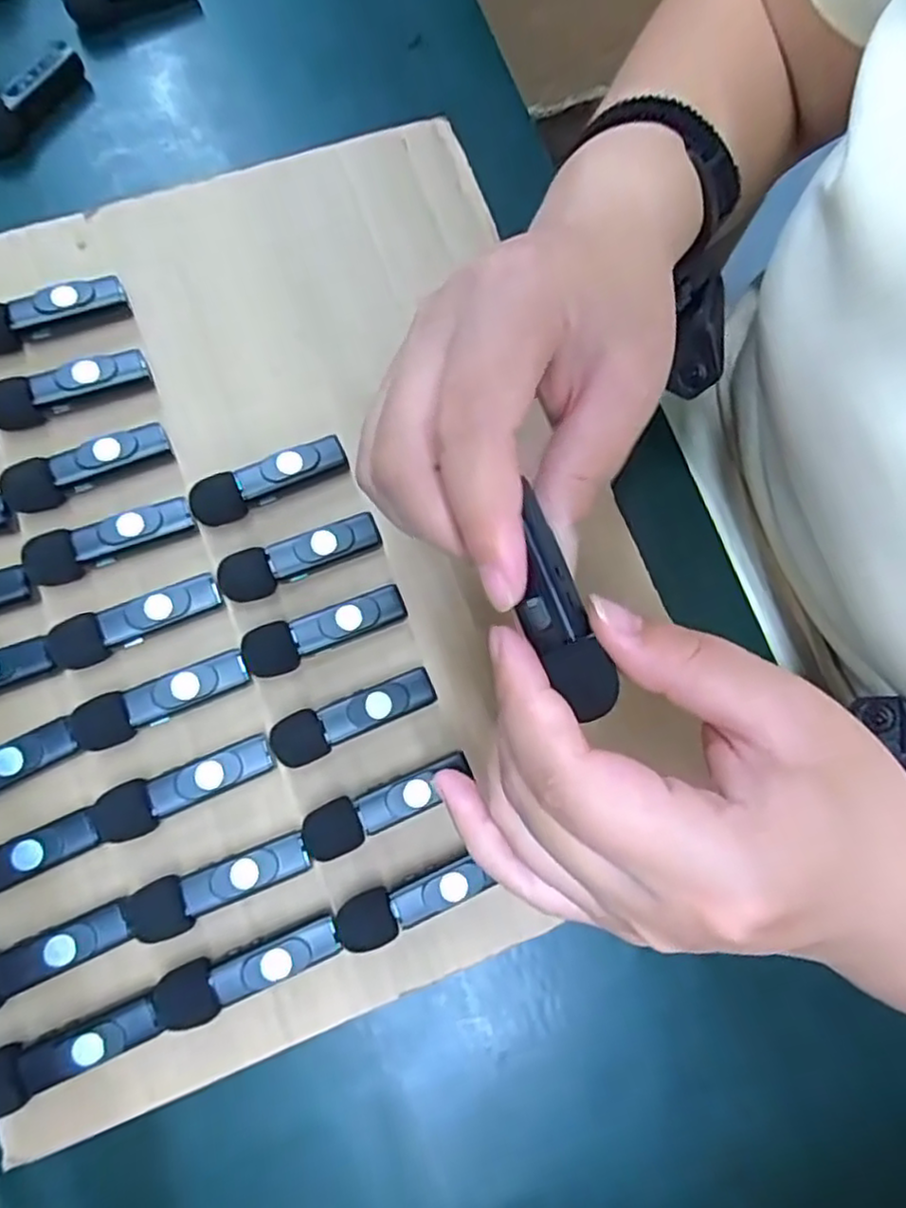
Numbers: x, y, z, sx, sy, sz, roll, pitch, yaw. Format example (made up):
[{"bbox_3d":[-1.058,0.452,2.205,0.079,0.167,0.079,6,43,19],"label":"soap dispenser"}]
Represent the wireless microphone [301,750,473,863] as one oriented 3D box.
[{"bbox_3d":[-0.025,0.074,0.259,0.066,0.012,0.018,-26,80,-7],"label":"wireless microphone"}]

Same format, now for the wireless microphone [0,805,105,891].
[{"bbox_3d":[-0.157,0.093,0.244,0.063,0.018,0.019,-21,81,-5],"label":"wireless microphone"}]

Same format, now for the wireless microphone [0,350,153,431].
[{"bbox_3d":[-0.157,-0.087,0.277,0.062,0.013,0.015,-21,81,-5],"label":"wireless microphone"}]

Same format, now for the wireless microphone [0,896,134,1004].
[{"bbox_3d":[-0.143,0.123,0.238,0.062,0.019,0.018,-22,81,-6],"label":"wireless microphone"}]

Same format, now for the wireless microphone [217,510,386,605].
[{"bbox_3d":[-0.061,-0.018,0.276,0.064,0.014,0.019,-20,80,-5],"label":"wireless microphone"}]

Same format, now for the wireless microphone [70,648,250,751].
[{"bbox_3d":[-0.110,0.036,0.258,0.063,0.010,0.018,-21,81,-5],"label":"wireless microphone"}]

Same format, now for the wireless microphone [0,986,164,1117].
[{"bbox_3d":[-0.131,0.151,0.233,0.061,0.018,0.017,-22,81,-6],"label":"wireless microphone"}]

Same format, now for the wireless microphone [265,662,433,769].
[{"bbox_3d":[-0.038,0.043,0.265,0.063,0.015,0.018,-25,81,-6],"label":"wireless microphone"}]

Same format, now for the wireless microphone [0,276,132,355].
[{"bbox_3d":[-0.169,-0.119,0.284,0.064,0.018,0.014,-22,81,-6],"label":"wireless microphone"}]

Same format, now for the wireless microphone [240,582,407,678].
[{"bbox_3d":[-0.050,0.011,0.272,0.064,0.013,0.019,-20,80,-5],"label":"wireless microphone"}]

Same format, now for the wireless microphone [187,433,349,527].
[{"bbox_3d":[-0.075,-0.050,0.281,0.064,0.016,0.018,-22,81,-6],"label":"wireless microphone"}]

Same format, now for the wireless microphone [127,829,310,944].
[{"bbox_3d":[-0.084,0.101,0.247,0.062,0.010,0.019,-20,80,-5],"label":"wireless microphone"}]

